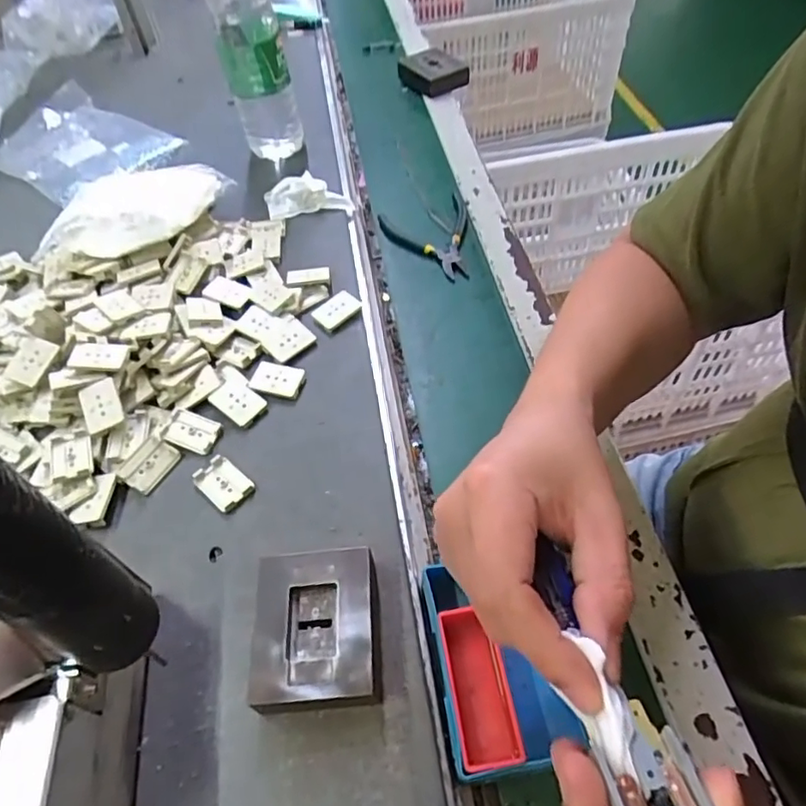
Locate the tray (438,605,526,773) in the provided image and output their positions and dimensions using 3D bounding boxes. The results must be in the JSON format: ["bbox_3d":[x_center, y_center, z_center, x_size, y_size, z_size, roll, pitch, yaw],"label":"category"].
[{"bbox_3d":[0.042,0.154,0.329,0.033,0.018,0.083,-9,44,-4],"label":"tray"}]

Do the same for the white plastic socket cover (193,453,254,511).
[{"bbox_3d":[-0.124,0.055,0.410,0.043,0.004,0.026,35,63,23],"label":"white plastic socket cover"}]

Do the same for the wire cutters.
[{"bbox_3d":[0.034,-0.166,0.608,0.086,0.012,0.114,-17,52,-8],"label":"wire cutters"}]

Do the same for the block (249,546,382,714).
[{"bbox_3d":[-0.048,0.127,0.334,0.066,0.030,0.082,-6,51,0],"label":"block"}]

